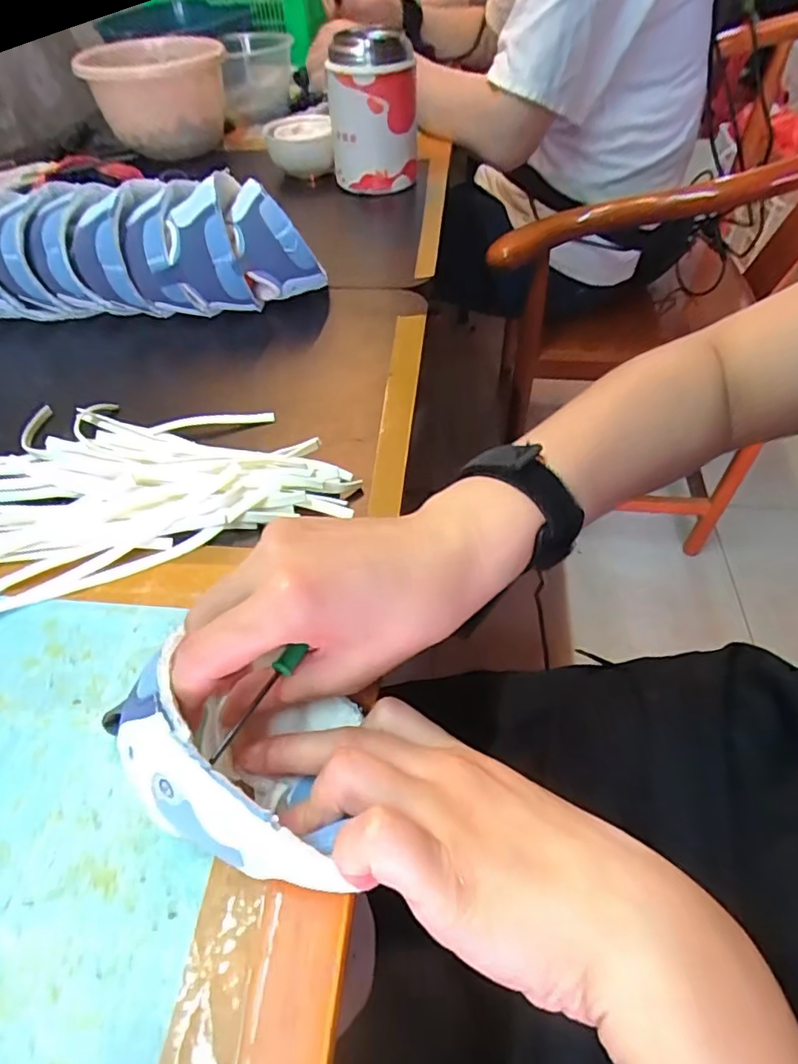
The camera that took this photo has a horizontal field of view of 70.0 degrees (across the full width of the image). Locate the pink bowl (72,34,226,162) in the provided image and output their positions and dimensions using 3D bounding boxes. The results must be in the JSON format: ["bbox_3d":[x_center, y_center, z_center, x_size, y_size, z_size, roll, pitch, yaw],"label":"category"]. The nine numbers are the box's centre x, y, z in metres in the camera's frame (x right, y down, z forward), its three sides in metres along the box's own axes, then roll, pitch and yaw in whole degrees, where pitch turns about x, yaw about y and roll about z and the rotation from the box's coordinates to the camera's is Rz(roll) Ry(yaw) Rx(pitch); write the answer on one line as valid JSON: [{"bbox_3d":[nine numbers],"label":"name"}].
[{"bbox_3d":[-0.306,-0.552,0.726,0.156,0.108,0.168,-23,52,-16],"label":"pink bowl"}]

